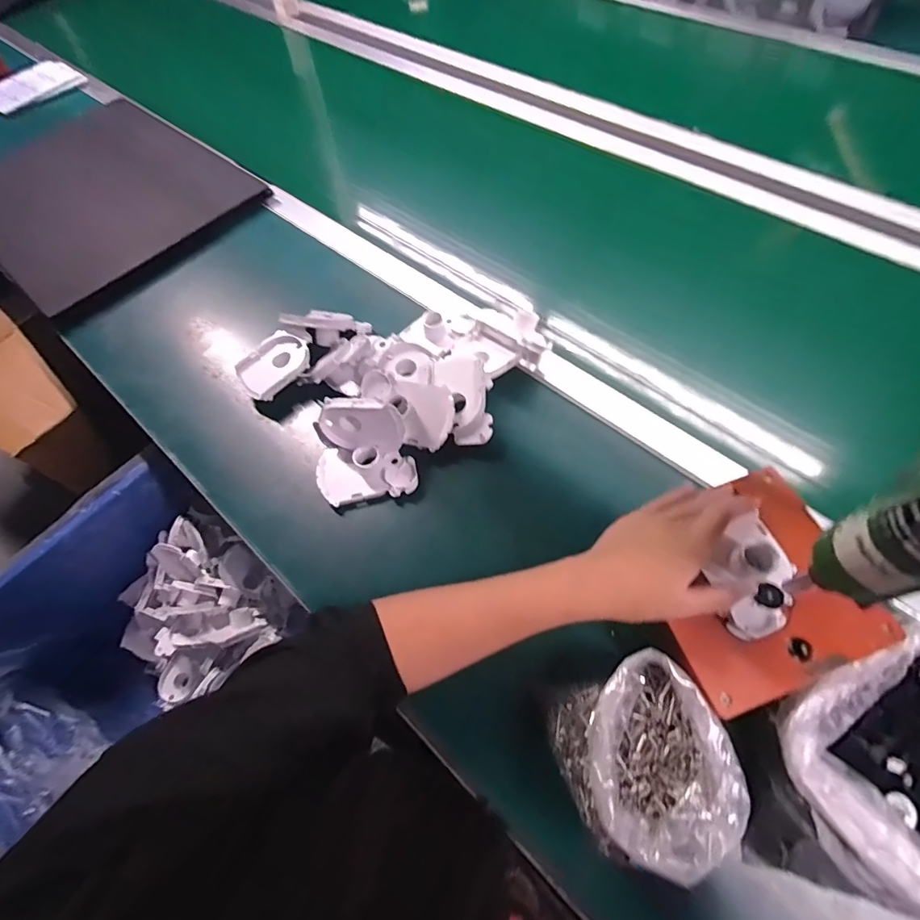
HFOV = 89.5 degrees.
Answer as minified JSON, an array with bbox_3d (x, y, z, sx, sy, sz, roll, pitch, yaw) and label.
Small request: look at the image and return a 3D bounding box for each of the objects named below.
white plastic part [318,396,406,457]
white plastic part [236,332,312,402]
[{"bbox_3d":[-0.102,-0.040,0.482,0.086,0.068,0.024,7,52,8],"label":"white plastic part"},{"bbox_3d":[-0.222,-0.114,0.552,0.084,0.019,0.067,-42,67,-18],"label":"white plastic part"}]

